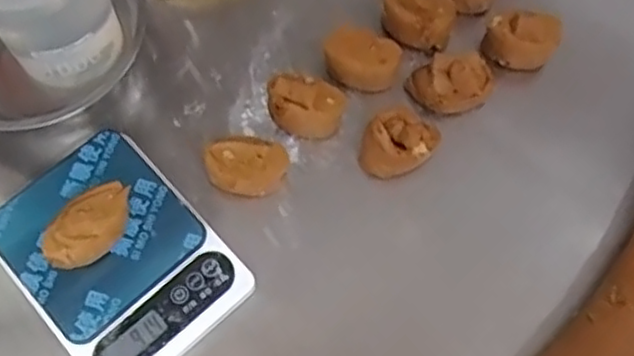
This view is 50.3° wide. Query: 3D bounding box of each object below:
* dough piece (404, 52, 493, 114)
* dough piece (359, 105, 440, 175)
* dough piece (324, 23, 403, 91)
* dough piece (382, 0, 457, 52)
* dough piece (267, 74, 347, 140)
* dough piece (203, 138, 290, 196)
[{"bbox_3d":[0.112,-0.078,0.553,0.071,0.044,0.042,0,71,-2],"label":"dough piece"},{"bbox_3d":[0.065,-0.024,0.547,0.053,0.058,0.052,31,73,9],"label":"dough piece"},{"bbox_3d":[0.037,-0.098,0.565,0.063,0.043,0.042,6,71,0],"label":"dough piece"},{"bbox_3d":[0.087,-0.138,0.581,0.063,0.048,0.046,18,71,4],"label":"dough piece"},{"bbox_3d":[-0.010,-0.057,0.551,0.062,0.042,0.042,18,71,5],"label":"dough piece"},{"bbox_3d":[-0.055,-0.008,0.533,0.064,0.043,0.038,2,71,-1],"label":"dough piece"}]

